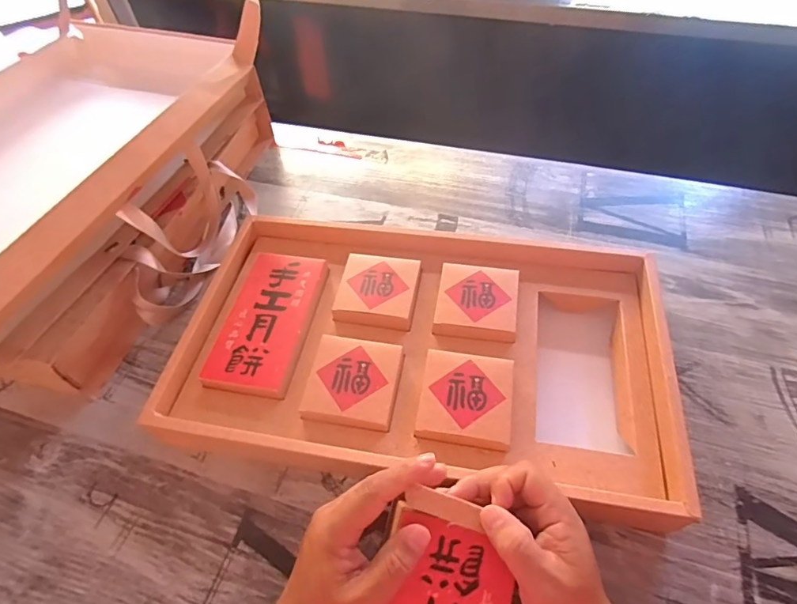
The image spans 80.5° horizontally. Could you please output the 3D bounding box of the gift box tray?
[{"bbox_3d":[0.023,0.046,0.502,0.472,0.065,0.280,7,54,9],"label":"gift box tray"}]

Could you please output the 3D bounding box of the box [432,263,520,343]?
[{"bbox_3d":[0.085,0.003,0.509,0.085,0.024,0.093,8,55,9],"label":"box"}]

